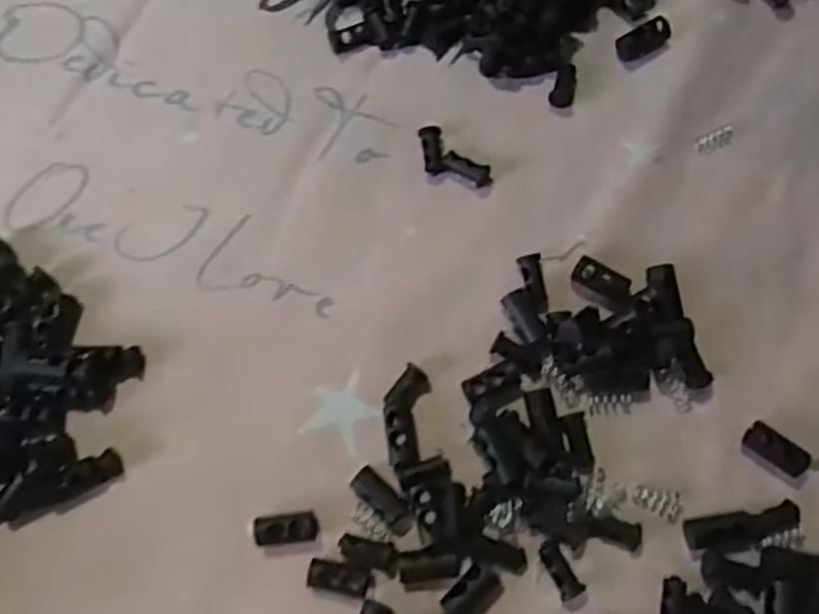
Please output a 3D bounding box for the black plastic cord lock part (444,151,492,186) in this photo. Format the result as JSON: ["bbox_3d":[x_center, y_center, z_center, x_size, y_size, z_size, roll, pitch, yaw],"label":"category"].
[{"bbox_3d":[0.021,-0.048,0.243,0.017,0.006,0.007,28,78,9],"label":"black plastic cord lock part"}]

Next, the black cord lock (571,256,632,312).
[{"bbox_3d":[0.064,-0.008,0.230,0.020,0.005,0.012,33,78,10],"label":"black cord lock"}]

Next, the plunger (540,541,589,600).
[{"bbox_3d":[0.045,0.079,0.207,0.007,0.006,0.017,-30,76,-6],"label":"plunger"}]

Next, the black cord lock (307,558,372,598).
[{"bbox_3d":[-0.021,0.081,0.207,0.018,0.007,0.009,9,75,4],"label":"black cord lock"}]

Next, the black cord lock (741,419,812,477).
[{"bbox_3d":[0.114,0.044,0.213,0.019,0.005,0.009,38,79,11],"label":"black cord lock"}]

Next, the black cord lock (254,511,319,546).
[{"bbox_3d":[-0.037,0.068,0.210,0.019,0.004,0.008,-3,74,-12],"label":"black cord lock"}]

